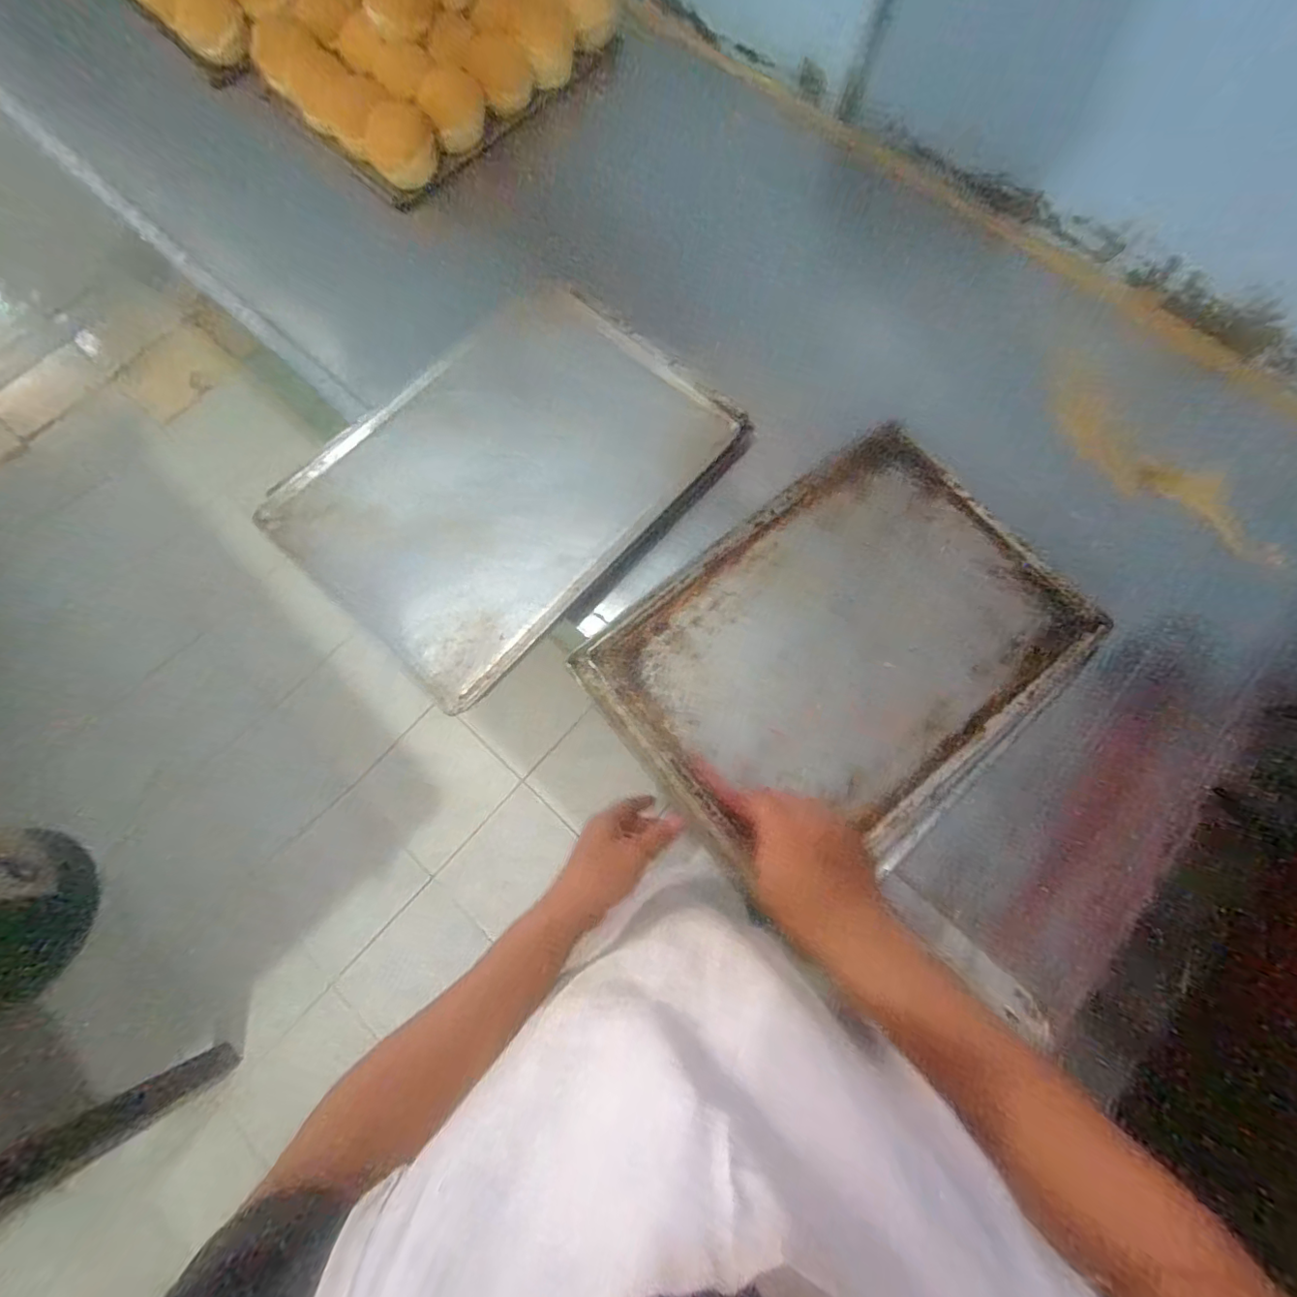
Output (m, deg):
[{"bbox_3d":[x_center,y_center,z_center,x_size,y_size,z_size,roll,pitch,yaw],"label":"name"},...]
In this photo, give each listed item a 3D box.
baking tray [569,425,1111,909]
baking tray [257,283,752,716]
[{"bbox_3d":[0.203,0.001,0.573,0.464,0.024,0.335,-37,79,-6],"label":"baking tray"},{"bbox_3d":[-0.156,-0.200,0.622,0.335,0.031,0.457,43,82,10],"label":"baking tray"}]

